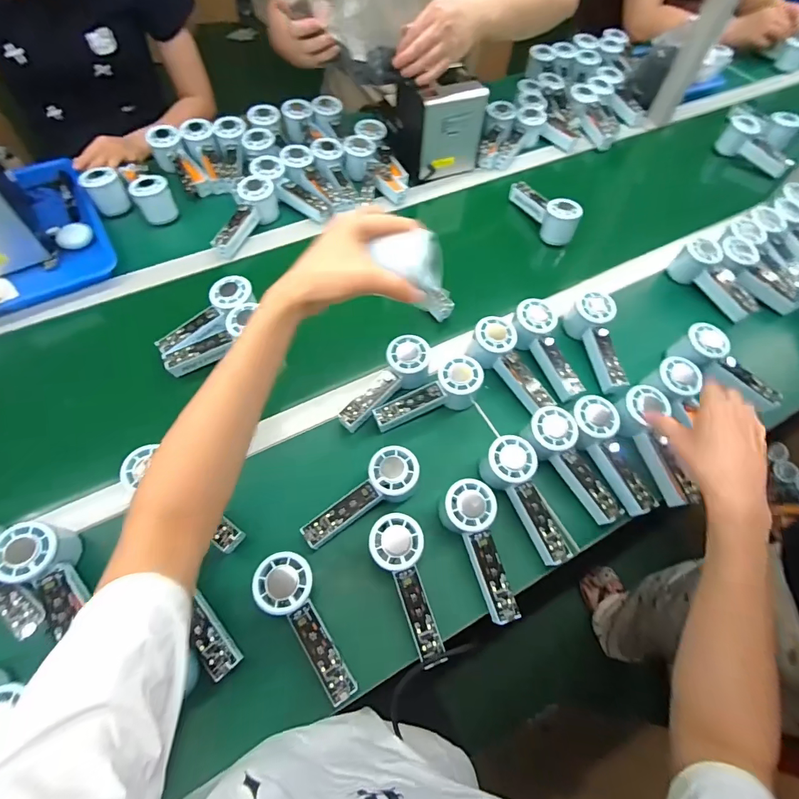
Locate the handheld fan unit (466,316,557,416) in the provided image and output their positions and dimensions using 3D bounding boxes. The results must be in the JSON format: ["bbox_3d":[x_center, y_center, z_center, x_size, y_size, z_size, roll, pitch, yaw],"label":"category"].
[{"bbox_3d":[0.149,-0.044,0.580,0.067,0.051,0.143,-25,67,-14],"label":"handheld fan unit"}]

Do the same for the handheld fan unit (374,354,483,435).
[{"bbox_3d":[0.036,-0.004,0.560,0.148,0.063,0.052,-18,65,-11],"label":"handheld fan unit"}]

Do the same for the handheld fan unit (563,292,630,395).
[{"bbox_3d":[0.289,-0.084,0.613,0.055,0.057,0.145,-2,63,-3],"label":"handheld fan unit"}]

